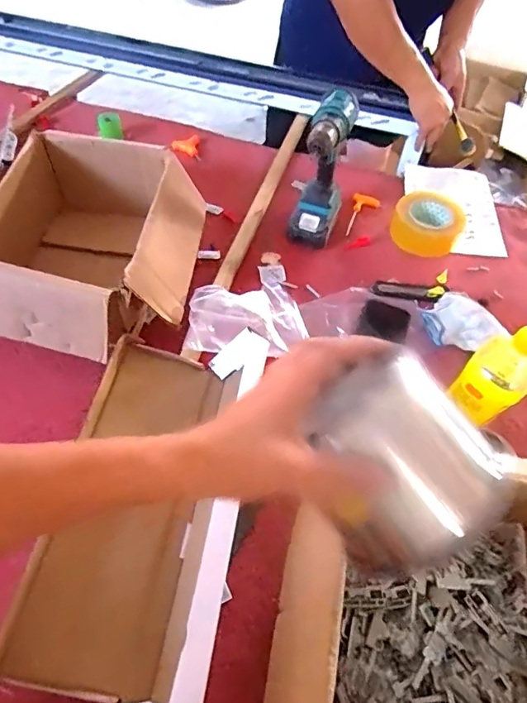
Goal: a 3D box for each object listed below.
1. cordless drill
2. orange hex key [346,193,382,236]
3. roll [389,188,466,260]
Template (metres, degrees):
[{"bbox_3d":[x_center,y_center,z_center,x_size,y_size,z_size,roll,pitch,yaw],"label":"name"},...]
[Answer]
[{"bbox_3d":[0.093,-0.285,0.801,0.072,0.236,0.140,19,58,9],"label":"cordless drill"},{"bbox_3d":[0.193,-0.266,0.934,0.051,0.011,0.122,17,57,8],"label":"orange hex key"},{"bbox_3d":[0.308,-0.242,0.905,0.129,0.056,0.136,24,59,13],"label":"roll"}]

